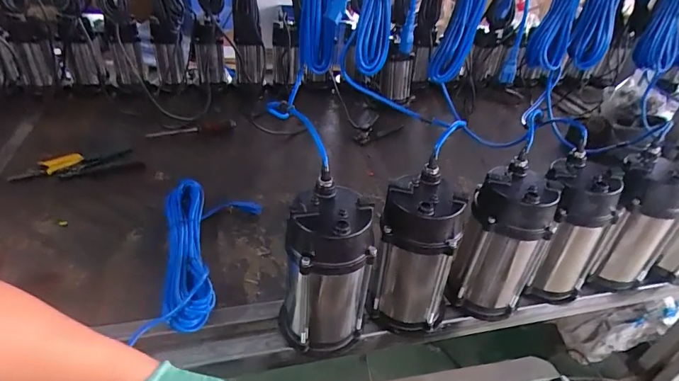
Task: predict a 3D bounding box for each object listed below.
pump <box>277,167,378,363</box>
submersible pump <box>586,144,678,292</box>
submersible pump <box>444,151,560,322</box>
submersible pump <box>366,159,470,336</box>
[{"bbox_3d":[-0.024,0.129,0.631,0.119,0.270,0.116,-16,42,-27],"label":"pump"},{"bbox_3d":[0.552,0.070,0.779,0.112,0.256,0.121,-24,45,-34],"label":"submersible pump"},{"bbox_3d":[0.275,0.093,0.708,0.124,0.249,0.111,17,37,15],"label":"submersible pump"},{"bbox_3d":[0.113,0.106,0.661,0.112,0.249,0.121,-5,37,-15],"label":"submersible pump"}]

